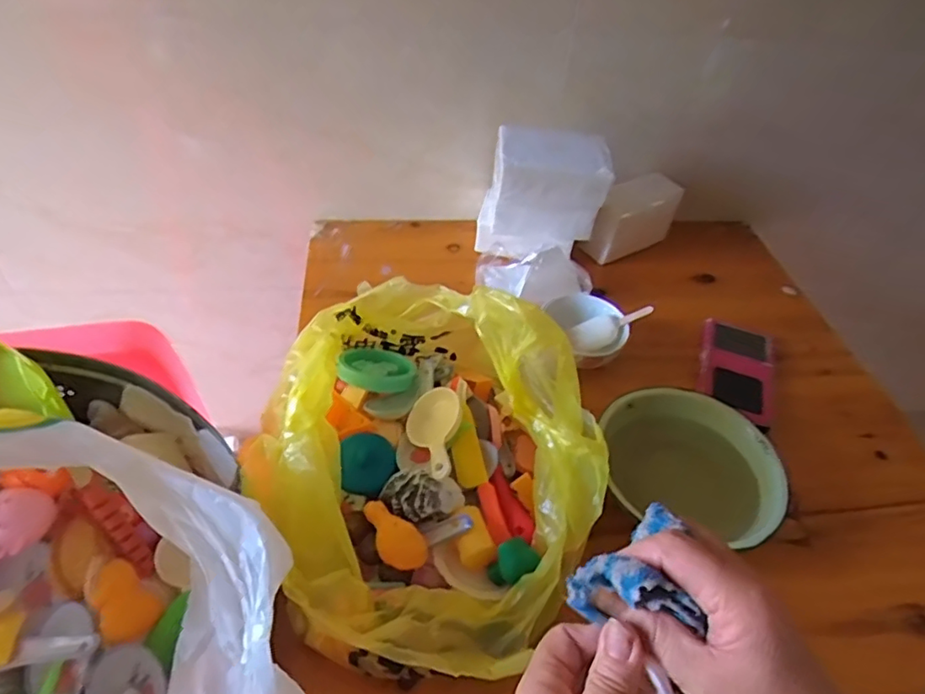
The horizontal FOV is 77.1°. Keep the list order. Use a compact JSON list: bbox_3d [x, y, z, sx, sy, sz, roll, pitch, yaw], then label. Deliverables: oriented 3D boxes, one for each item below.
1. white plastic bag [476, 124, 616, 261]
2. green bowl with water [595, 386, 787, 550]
[{"bbox_3d":[0.100,-0.184,0.730,0.146,0.147,0.051,4,45,-3],"label":"white plastic bag"},{"bbox_3d":[0.213,0.113,0.549,0.156,0.048,0.143,3,45,-4],"label":"green bowl with water"}]

